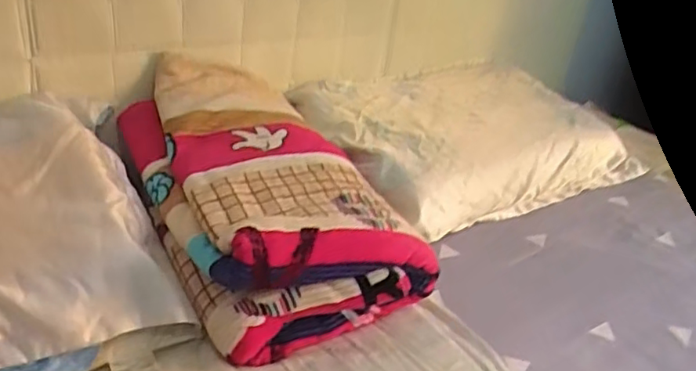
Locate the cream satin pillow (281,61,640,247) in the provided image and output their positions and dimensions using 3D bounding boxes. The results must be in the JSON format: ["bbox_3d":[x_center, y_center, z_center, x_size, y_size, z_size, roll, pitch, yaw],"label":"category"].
[{"bbox_3d":[0.259,-0.104,1.270,0.687,0.146,0.410,-15,35,-32],"label":"cream satin pillow"}]

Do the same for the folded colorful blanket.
[{"bbox_3d":[-0.141,0.013,0.925,0.303,0.198,0.553,-12,34,-29],"label":"folded colorful blanket"}]

